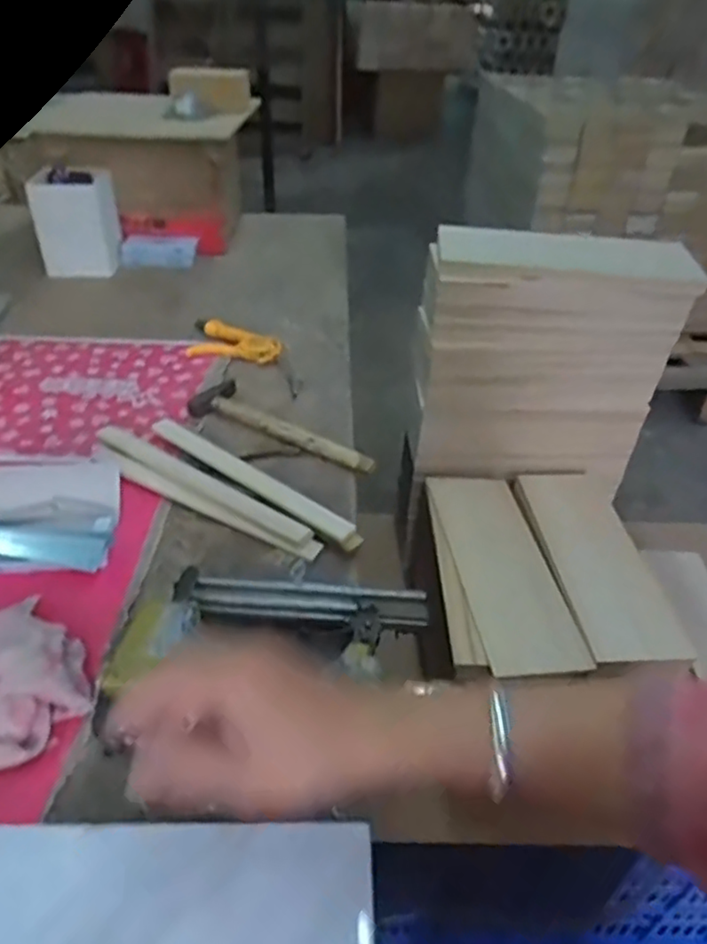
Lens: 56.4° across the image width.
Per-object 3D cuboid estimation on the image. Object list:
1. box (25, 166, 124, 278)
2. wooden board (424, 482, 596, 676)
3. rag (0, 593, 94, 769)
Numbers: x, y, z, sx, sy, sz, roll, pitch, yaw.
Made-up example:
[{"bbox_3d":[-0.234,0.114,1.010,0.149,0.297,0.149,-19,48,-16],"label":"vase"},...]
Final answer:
[{"bbox_3d":[-0.460,-0.422,1.098,0.124,0.134,0.116,-3,39,-9],"label":"box"},{"bbox_3d":[0.161,0.096,0.724,0.102,0.013,0.295,-4,39,-7],"label":"wooden board"},{"bbox_3d":[-0.256,0.150,0.500,0.098,0.030,0.141,-9,39,-18],"label":"rag"}]

